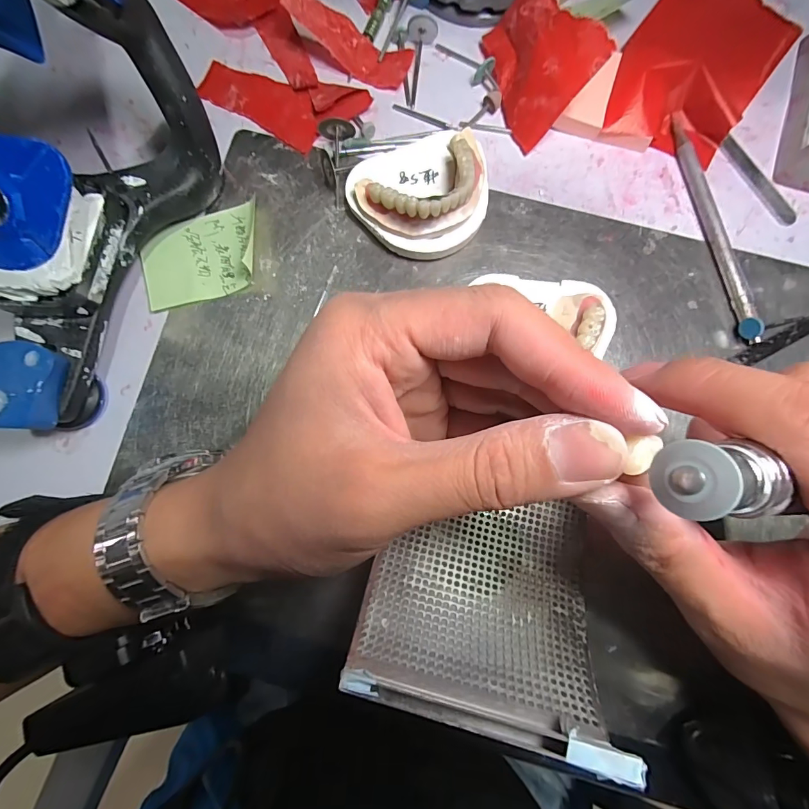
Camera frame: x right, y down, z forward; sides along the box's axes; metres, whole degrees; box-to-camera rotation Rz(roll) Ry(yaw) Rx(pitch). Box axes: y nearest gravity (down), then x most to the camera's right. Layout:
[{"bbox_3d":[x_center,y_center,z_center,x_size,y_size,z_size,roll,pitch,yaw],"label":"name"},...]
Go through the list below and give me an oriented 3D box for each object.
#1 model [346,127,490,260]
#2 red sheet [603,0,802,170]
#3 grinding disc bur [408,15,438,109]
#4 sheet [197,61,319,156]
[{"bbox_3d":[0.010,-0.116,0.212,0.073,0.036,0.068,0,82,1],"label":"model"},{"bbox_3d":[0.177,-0.207,0.233,0.080,0.019,0.138,36,84,5],"label":"red sheet"},{"bbox_3d":[0.011,-0.205,0.236,0.017,0.014,0.047,1,82,1],"label":"grinding disc bur"},{"bbox_3d":[-0.085,-0.184,0.239,0.079,0.004,0.033,30,83,5],"label":"sheet"}]

